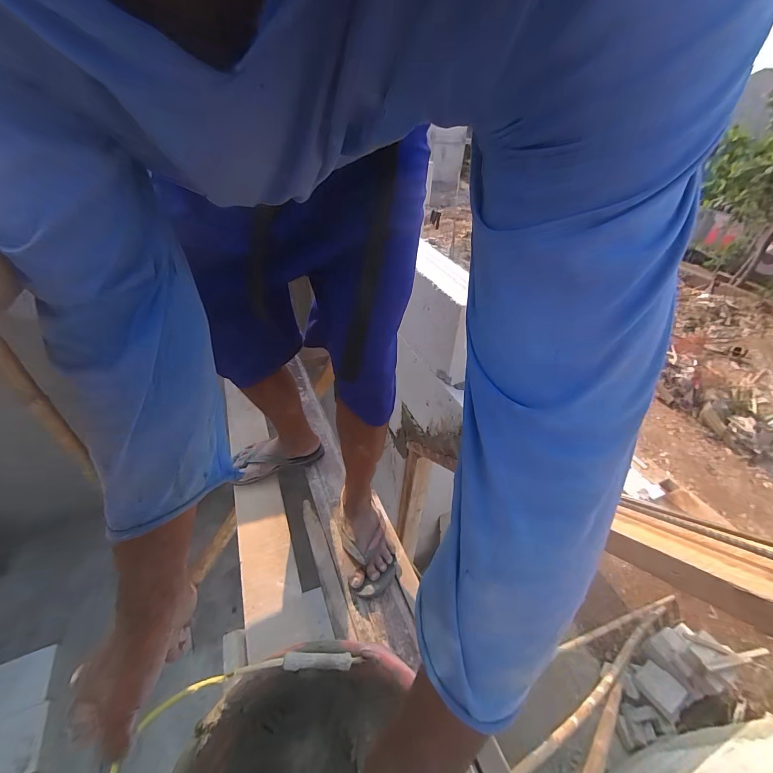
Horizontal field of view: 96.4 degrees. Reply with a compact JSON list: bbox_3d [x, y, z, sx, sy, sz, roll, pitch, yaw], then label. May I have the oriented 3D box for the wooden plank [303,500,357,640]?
[{"bbox_3d":[-0.130,0.359,0.715,0.038,0.027,0.295,-13,43,-20],"label":"wooden plank"}]

